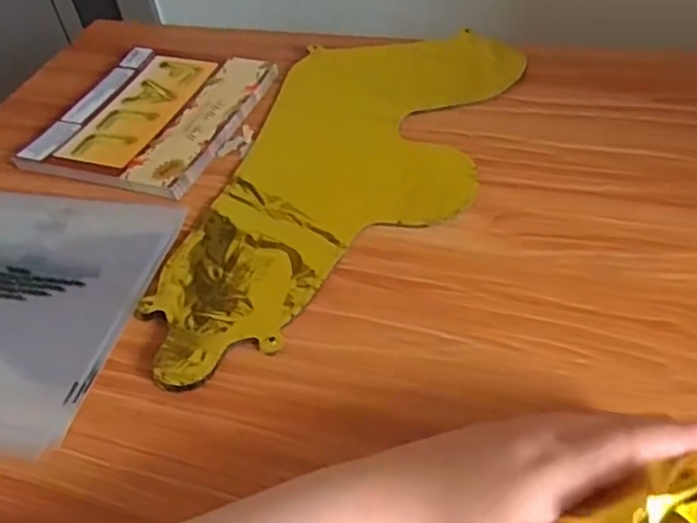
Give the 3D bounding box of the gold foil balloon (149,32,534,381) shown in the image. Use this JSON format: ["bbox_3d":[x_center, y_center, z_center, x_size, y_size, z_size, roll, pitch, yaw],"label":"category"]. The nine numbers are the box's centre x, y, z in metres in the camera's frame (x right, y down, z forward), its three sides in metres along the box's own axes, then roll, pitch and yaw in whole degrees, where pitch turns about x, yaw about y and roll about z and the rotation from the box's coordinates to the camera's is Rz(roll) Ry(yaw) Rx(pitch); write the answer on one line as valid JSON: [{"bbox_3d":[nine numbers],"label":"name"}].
[{"bbox_3d":[-0.005,-0.068,0.516,0.191,0.016,0.410,14,51,18],"label":"gold foil balloon"}]

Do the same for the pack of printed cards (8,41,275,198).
[{"bbox_3d":[-0.177,-0.134,0.591,0.163,0.012,0.187,14,50,18],"label":"pack of printed cards"}]

